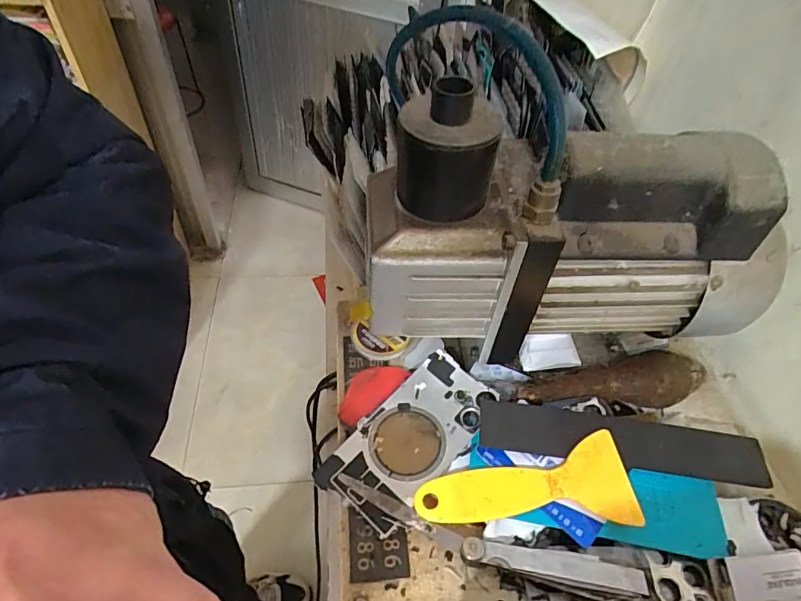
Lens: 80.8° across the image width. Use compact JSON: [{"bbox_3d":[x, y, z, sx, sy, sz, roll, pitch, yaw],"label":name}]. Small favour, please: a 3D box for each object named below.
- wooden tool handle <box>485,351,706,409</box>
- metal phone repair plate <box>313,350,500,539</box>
[{"bbox_3d":[0.150,0.061,0.353,0.155,0.035,0.032,1,51,-5],"label":"wooden tool handle"},{"bbox_3d":[0.008,0.093,0.330,0.063,0.011,0.125,36,56,22],"label":"metal phone repair plate"}]

